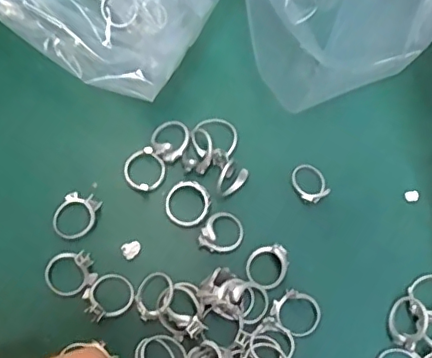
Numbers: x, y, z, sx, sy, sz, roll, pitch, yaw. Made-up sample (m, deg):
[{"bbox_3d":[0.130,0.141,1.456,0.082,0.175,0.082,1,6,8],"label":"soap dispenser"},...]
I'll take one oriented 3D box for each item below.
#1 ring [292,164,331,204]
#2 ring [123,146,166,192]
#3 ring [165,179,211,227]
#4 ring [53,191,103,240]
[{"bbox_3d":[0.048,0.002,0.286,0.017,0.005,0.021,-17,77,-6],"label":"ring"},{"bbox_3d":[-0.036,-0.005,0.281,0.020,0.005,0.021,0,76,-2],"label":"ring"},{"bbox_3d":[-0.014,0.012,0.278,0.022,0.004,0.023,0,76,-2],"label":"ring"},{"bbox_3d":[-0.069,0.018,0.273,0.019,0.009,0.024,31,77,6],"label":"ring"}]

